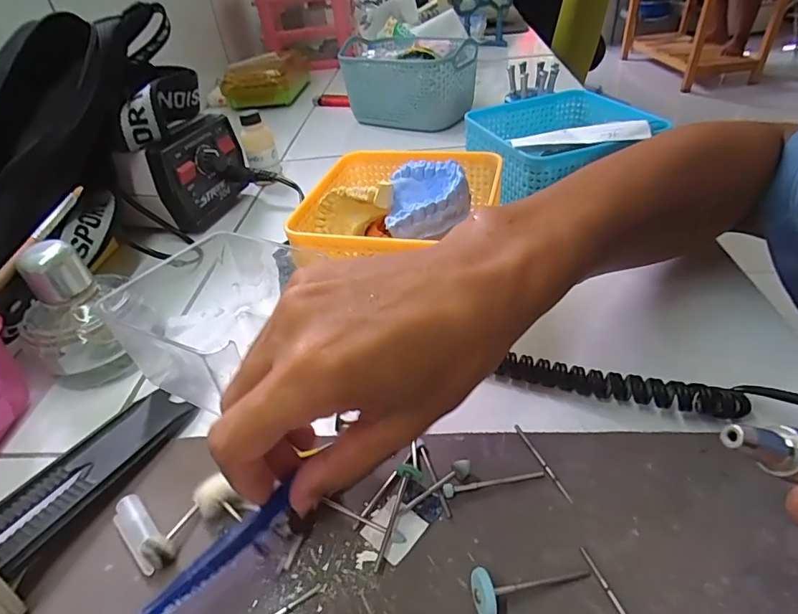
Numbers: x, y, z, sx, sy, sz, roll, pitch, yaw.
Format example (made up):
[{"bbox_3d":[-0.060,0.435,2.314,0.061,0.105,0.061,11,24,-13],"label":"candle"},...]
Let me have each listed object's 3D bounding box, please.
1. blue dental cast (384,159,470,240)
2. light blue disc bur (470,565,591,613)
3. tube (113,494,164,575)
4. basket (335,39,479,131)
[{"bbox_3d":[0.019,-0.073,0.301,0.051,0.028,0.057,1,41,6],"label":"blue dental cast"},{"bbox_3d":[0.050,0.111,0.181,0.047,0.014,0.017,2,39,-13],"label":"light blue disc bur"},{"bbox_3d":[-0.118,0.102,0.211,0.039,0.010,0.013,28,51,36],"label":"tube"},{"bbox_3d":[0.016,-0.293,0.610,0.170,0.090,0.119,14,44,24],"label":"basket"}]

